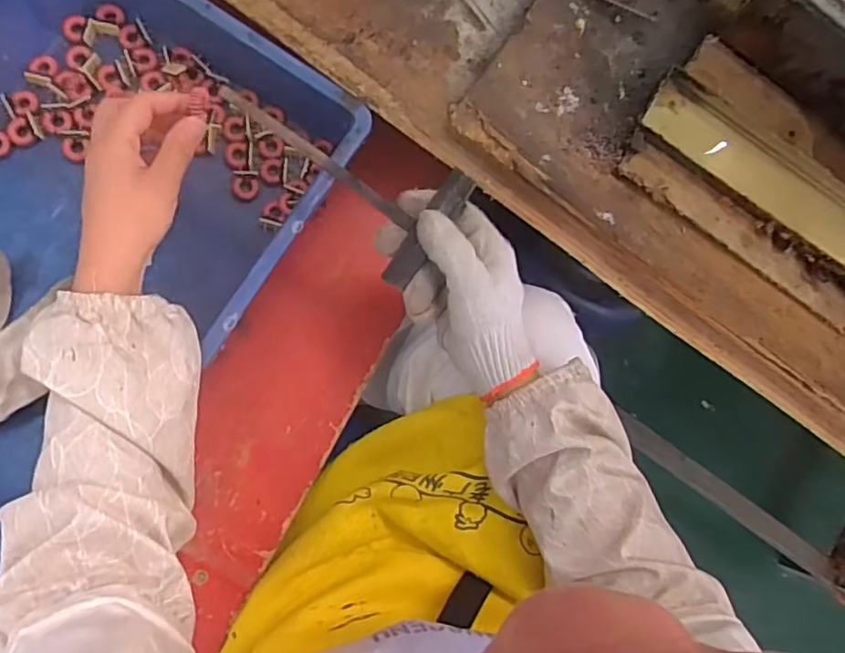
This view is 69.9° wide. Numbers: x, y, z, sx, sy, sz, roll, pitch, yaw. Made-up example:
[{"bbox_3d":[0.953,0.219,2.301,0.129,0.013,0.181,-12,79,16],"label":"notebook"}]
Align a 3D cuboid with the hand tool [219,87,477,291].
[{"bbox_3d":[-0.059,-0.107,0.412,0.172,0.023,0.087,32,81,-8],"label":"hand tool"}]

